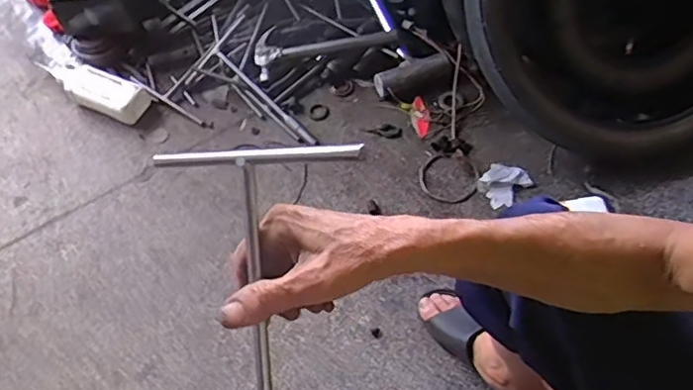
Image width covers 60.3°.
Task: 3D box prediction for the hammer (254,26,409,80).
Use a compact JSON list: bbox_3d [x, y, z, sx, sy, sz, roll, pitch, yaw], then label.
[{"bbox_3d":[-0.035,-0.302,1.212,0.304,0.039,0.107,-14,58,-5],"label":"hammer"}]

